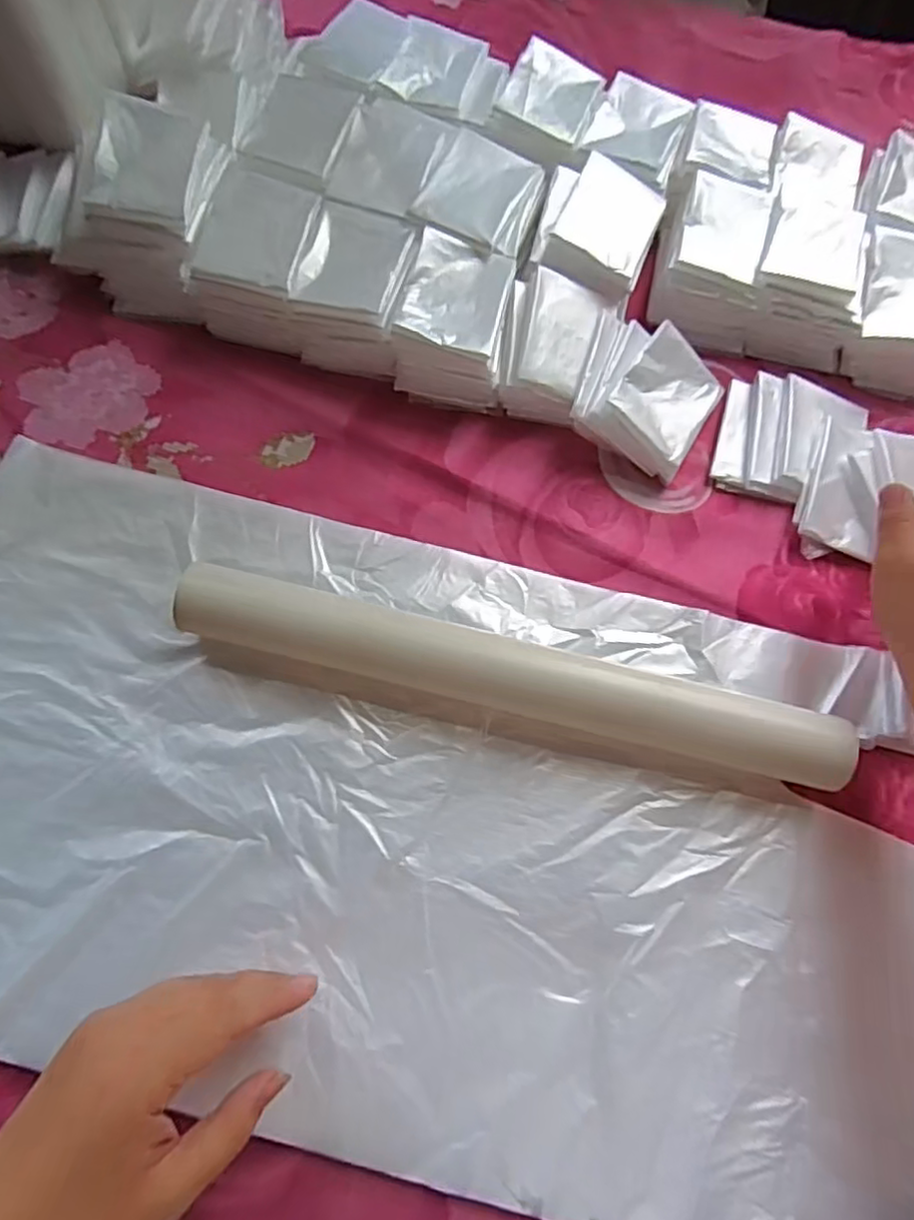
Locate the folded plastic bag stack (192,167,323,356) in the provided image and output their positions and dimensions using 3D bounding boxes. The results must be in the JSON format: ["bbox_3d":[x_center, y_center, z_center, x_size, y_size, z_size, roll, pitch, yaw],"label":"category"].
[{"bbox_3d":[-0.129,-0.231,0.440,0.069,0.056,0.097,12,70,2],"label":"folded plastic bag stack"}]

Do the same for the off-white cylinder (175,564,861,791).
[{"bbox_3d":[0.028,0.034,0.349,0.347,0.044,0.038,14,70,3],"label":"off-white cylinder"}]

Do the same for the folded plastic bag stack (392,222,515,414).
[{"bbox_3d":[0.000,-0.188,0.431,0.065,0.052,0.090,10,70,1],"label":"folded plastic bag stack"}]

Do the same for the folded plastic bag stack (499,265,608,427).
[{"bbox_3d":[0.060,-0.171,0.431,0.059,0.043,0.090,14,70,3],"label":"folded plastic bag stack"}]

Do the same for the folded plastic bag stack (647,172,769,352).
[{"bbox_3d":[0.177,-0.251,0.461,0.070,0.044,0.109,9,70,1],"label":"folded plastic bag stack"}]

